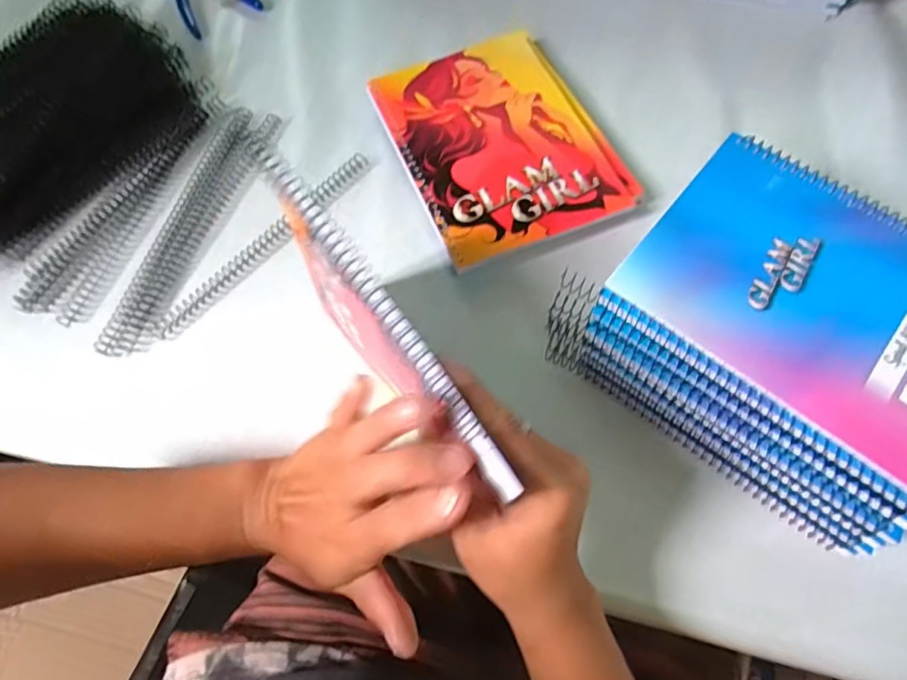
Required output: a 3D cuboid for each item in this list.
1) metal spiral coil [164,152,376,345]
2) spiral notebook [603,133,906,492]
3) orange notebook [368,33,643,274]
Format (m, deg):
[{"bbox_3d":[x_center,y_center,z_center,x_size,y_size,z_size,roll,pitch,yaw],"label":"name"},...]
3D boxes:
[{"bbox_3d":[-0.143,-0.077,0.442,0.014,0.010,0.209,38,72,15],"label":"metal spiral coil"},{"bbox_3d":[0.211,-0.027,0.320,0.194,0.007,0.145,39,75,13],"label":"spiral notebook"},{"bbox_3d":[0.036,-0.161,0.459,0.159,0.020,0.201,-21,68,-9],"label":"orange notebook"}]

